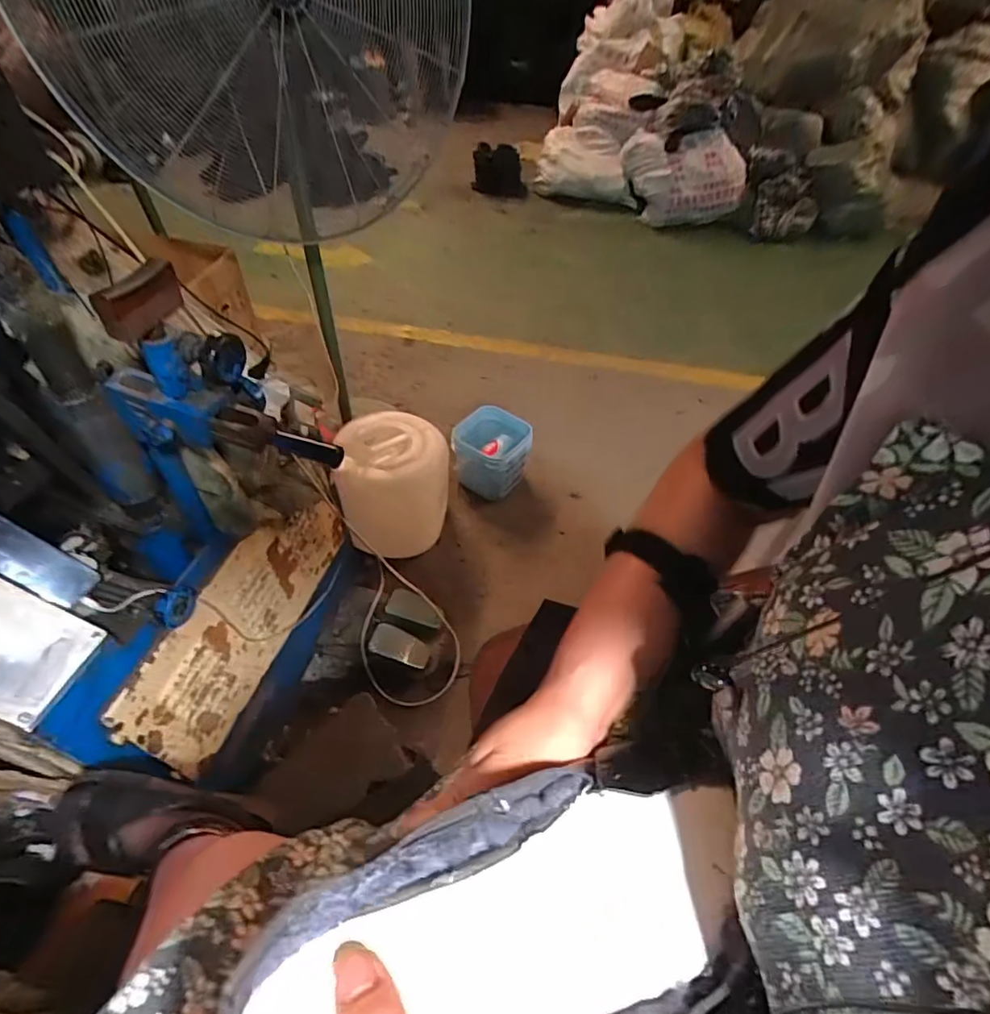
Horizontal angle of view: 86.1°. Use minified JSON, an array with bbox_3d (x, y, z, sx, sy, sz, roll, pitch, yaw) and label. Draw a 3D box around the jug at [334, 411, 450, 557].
[{"bbox_3d":[-0.273,-0.065,1.475,0.289,0.283,0.276,-6,50,-7],"label":"jug"}]

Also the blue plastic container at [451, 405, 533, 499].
[{"bbox_3d":[-0.013,-0.162,1.684,0.241,0.225,0.207,6,49,4],"label":"blue plastic container"}]

